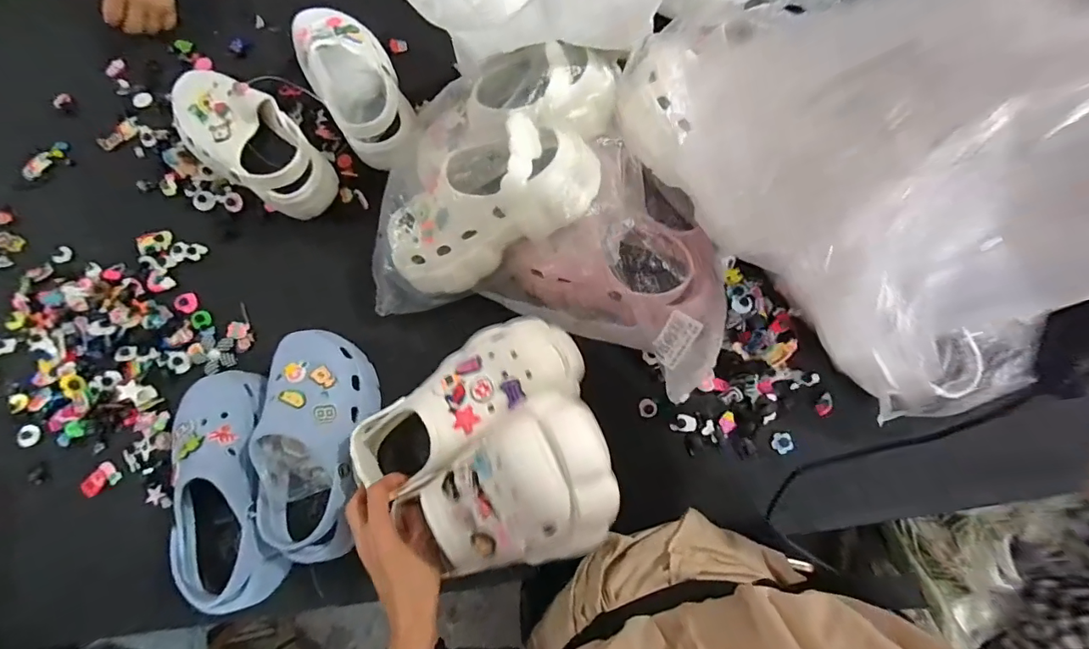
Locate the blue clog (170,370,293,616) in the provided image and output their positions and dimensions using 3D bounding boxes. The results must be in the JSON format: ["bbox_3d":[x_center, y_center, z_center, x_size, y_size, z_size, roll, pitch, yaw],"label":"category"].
[{"bbox_3d":[-0.348,0.179,0.527,0.108,0.090,0.249,-7,76,0],"label":"blue clog"}]

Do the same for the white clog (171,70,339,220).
[{"bbox_3d":[-0.385,-0.235,0.638,0.241,0.088,0.110,33,79,9],"label":"white clog"}]

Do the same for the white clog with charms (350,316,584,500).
[{"bbox_3d":[-0.093,0.082,0.489,0.258,0.092,0.108,-32,77,14],"label":"white clog with charms"}]

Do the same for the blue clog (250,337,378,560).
[{"bbox_3d":[-0.252,0.133,0.538,0.103,0.101,0.246,-4,76,0],"label":"blue clog"}]

